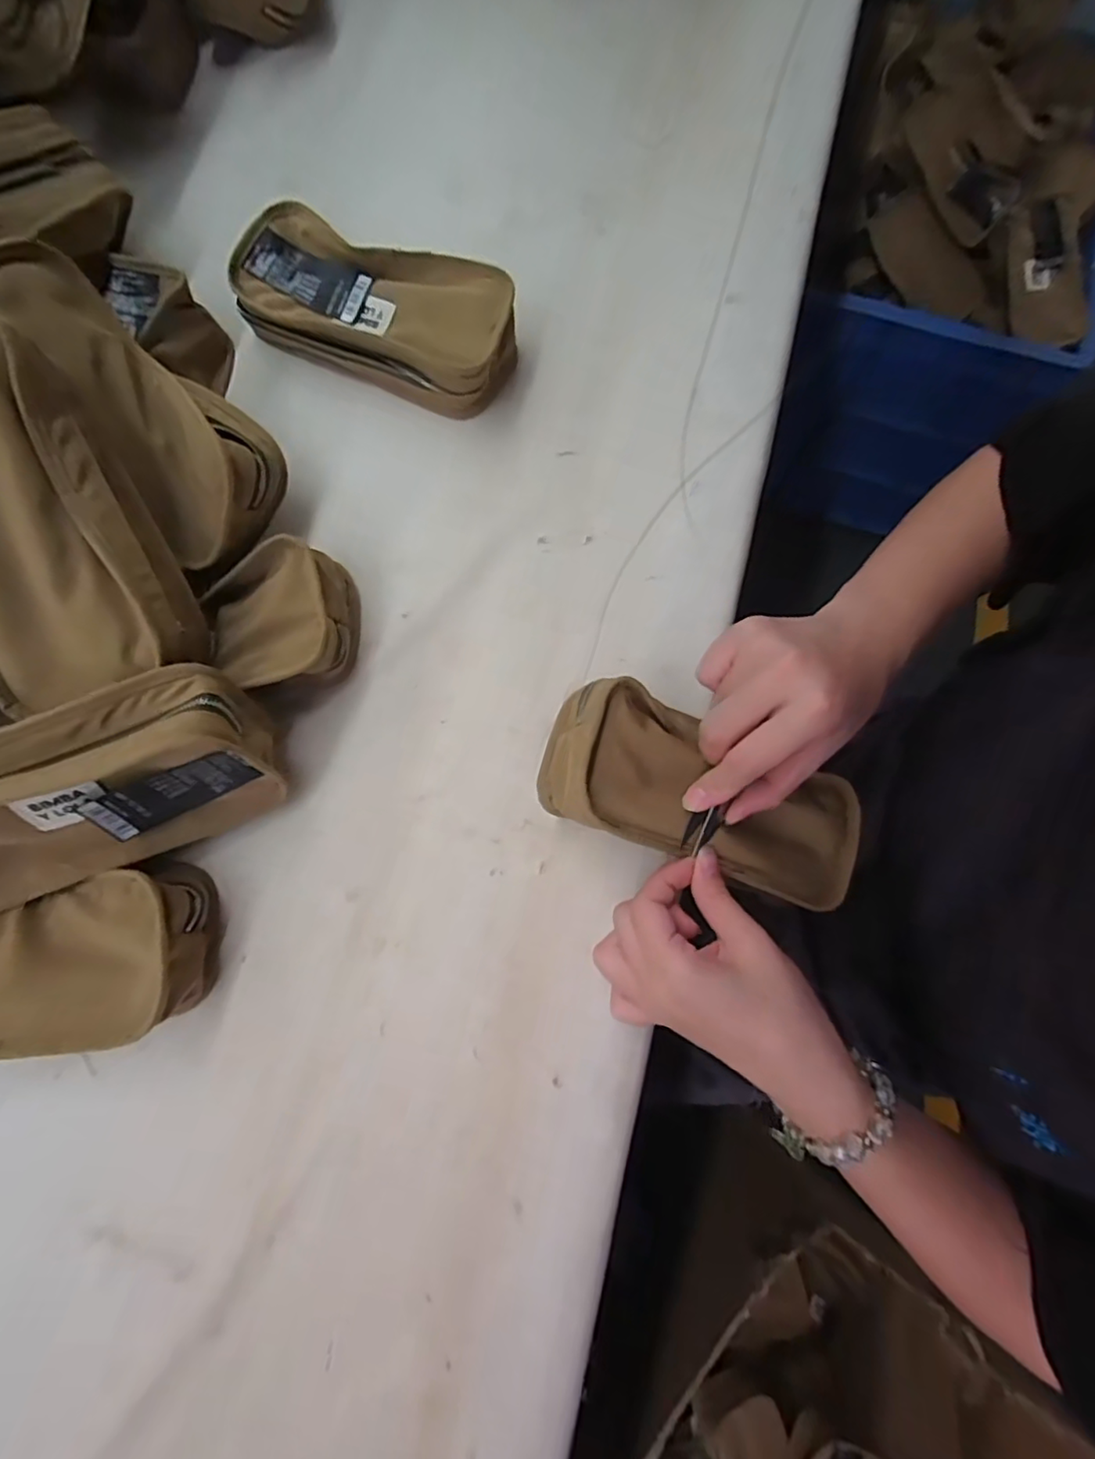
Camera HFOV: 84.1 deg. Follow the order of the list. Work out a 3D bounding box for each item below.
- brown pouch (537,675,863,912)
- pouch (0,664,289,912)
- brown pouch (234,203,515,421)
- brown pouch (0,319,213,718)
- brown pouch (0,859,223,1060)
[{"bbox_3d":[0.096,0.040,0.344,0.198,0.048,0.081,22,79,-16],"label":"brown pouch"},{"bbox_3d":[-0.248,0.028,0.313,0.187,0.069,0.051,-19,54,-7],"label":"pouch"},{"bbox_3d":[-0.117,-0.285,0.423,0.183,0.050,0.084,21,78,3],"label":"brown pouch"},{"bbox_3d":[-0.257,-0.103,0.298,0.100,0.054,0.176,-27,111,-18],"label":"brown pouch"},{"bbox_3d":[-0.284,0.124,0.329,0.185,0.070,0.086,-5,78,-3],"label":"brown pouch"}]

